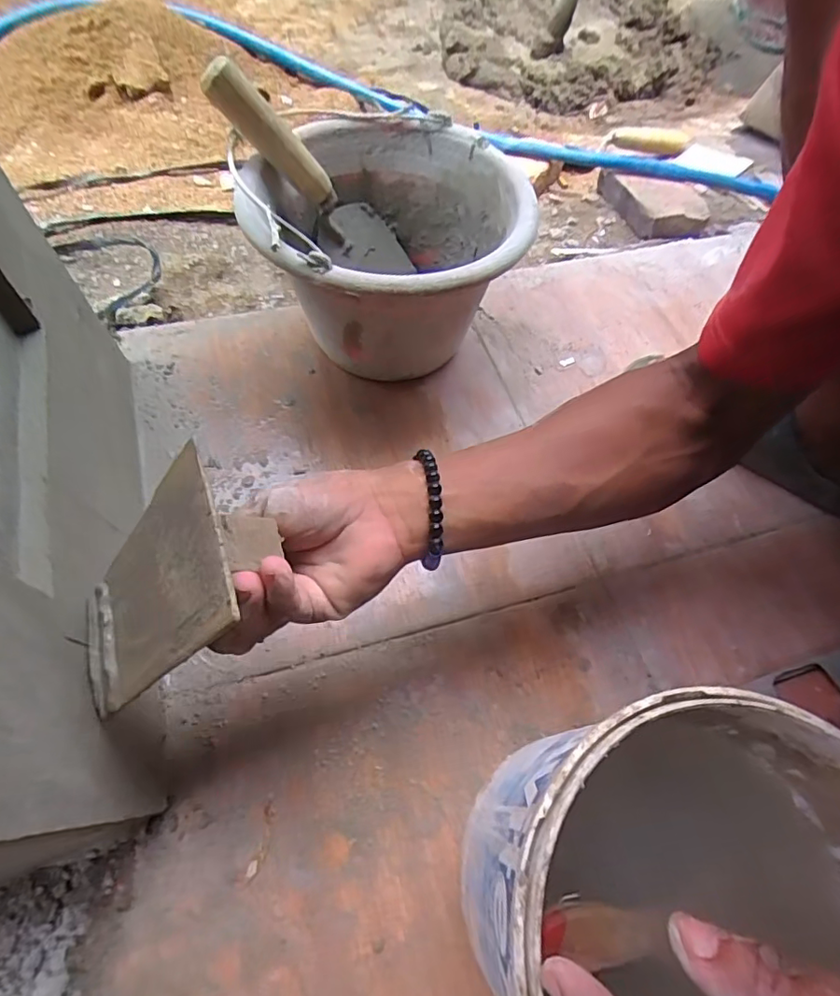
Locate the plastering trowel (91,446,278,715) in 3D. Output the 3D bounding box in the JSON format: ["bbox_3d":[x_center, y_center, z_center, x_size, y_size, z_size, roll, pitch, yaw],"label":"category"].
[{"bbox_3d":[-0.126,0.052,0.271,0.041,0.150,0.078,15,47,-47],"label":"plastering trowel"}]

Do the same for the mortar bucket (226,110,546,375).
[{"bbox_3d":[-0.030,-0.219,0.518,0.232,0.172,0.226,1,60,-4],"label":"mortar bucket"}]

